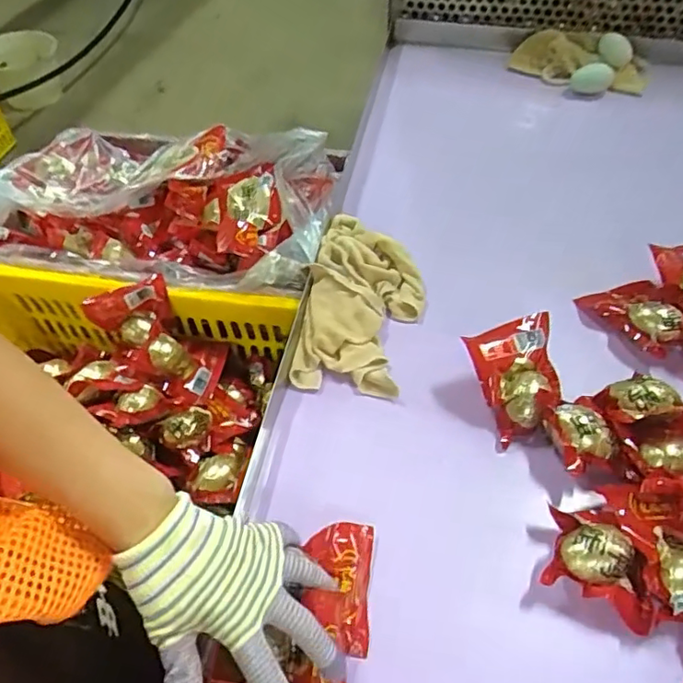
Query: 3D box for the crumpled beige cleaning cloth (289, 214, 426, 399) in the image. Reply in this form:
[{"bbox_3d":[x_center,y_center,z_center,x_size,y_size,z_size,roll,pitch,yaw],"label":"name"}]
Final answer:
[{"bbox_3d":[0.023,-0.048,0.636,0.124,0.046,0.228,12,54,10],"label":"crumpled beige cleaning cloth"}]

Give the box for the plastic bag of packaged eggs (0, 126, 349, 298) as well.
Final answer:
[{"bbox_3d":[-0.248,-0.206,0.780,0.469,0.115,0.291,7,53,6],"label":"plastic bag of packaged eggs"}]

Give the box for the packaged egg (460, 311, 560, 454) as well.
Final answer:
[{"bbox_3d":[0.171,0.036,0.555,0.080,0.058,0.092,-15,53,-10],"label":"packaged egg"}]

